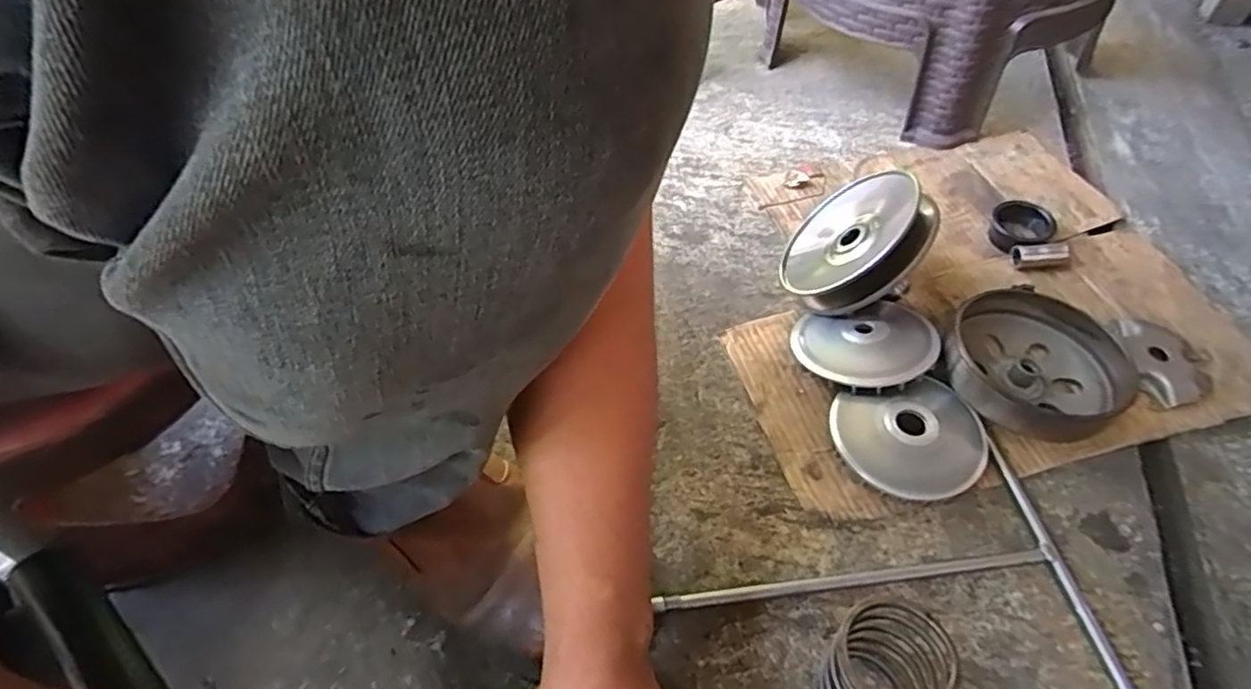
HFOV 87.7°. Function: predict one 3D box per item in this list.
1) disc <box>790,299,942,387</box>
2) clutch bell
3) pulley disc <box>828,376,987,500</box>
[{"bbox_3d":[0.197,0.000,0.532,0.110,0.025,0.097,-9,38,2],"label":"disc"},{"bbox_3d":[0.321,0.016,0.514,0.136,0.050,0.131,-2,52,3],"label":"clutch bell"},{"bbox_3d":[0.214,0.073,0.489,0.107,0.031,0.094,-10,52,-4],"label":"pulley disc"}]

